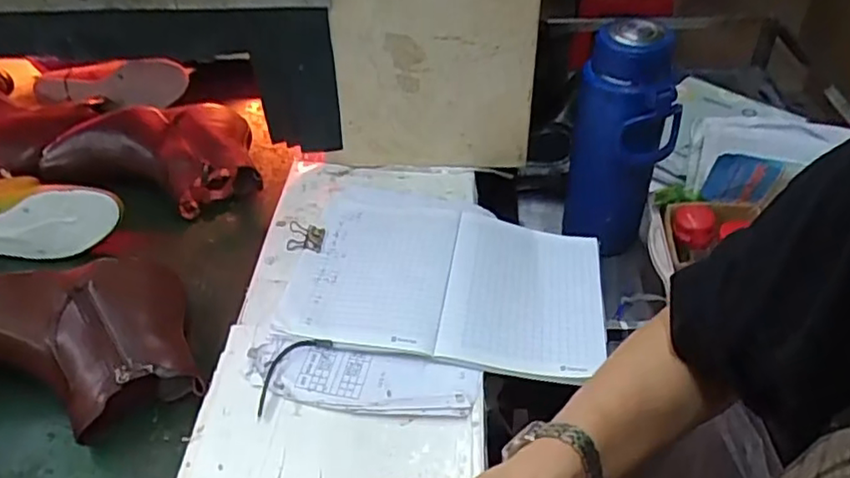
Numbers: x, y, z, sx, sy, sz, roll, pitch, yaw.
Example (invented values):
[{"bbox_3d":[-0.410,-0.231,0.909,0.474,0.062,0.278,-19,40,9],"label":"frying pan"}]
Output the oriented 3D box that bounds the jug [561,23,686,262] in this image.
[{"bbox_3d":[0.227,-0.099,0.752,0.106,0.288,0.080,12,45,14],"label":"jug"}]

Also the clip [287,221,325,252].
[{"bbox_3d":[-0.128,-0.004,0.689,0.040,0.018,0.031,7,43,11],"label":"clip"}]

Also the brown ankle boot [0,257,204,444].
[{"bbox_3d":[-0.343,0.108,0.578,0.247,0.089,0.154,-16,45,-15],"label":"brown ankle boot"}]

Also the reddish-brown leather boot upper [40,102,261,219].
[{"bbox_3d":[-0.344,-0.107,0.817,0.258,0.088,0.148,-6,43,-4],"label":"reddish-brown leather boot upper"}]

